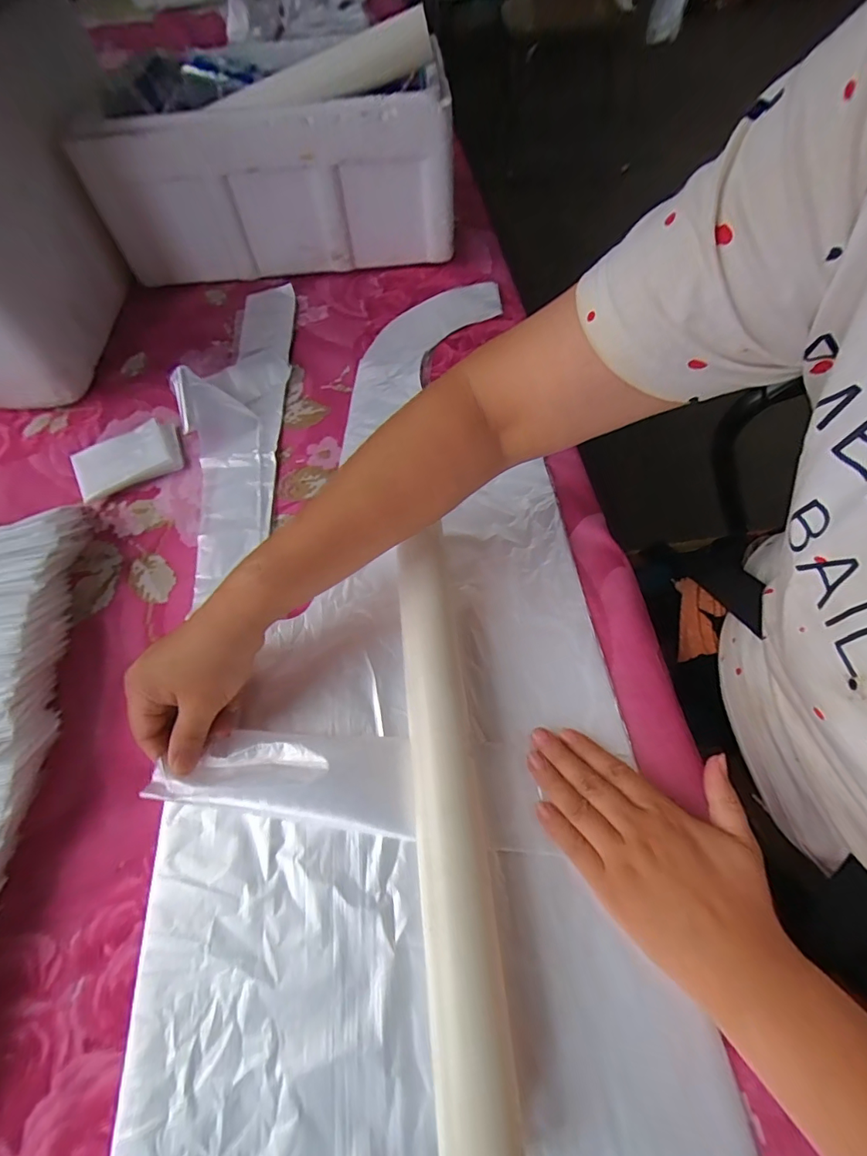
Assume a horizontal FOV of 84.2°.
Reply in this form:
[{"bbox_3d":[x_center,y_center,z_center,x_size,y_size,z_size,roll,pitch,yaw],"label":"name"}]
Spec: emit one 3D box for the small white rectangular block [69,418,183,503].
[{"bbox_3d":[-0.287,-0.112,0.450,0.093,0.015,0.062,-28,63,-13],"label":"small white rectangular block"}]

